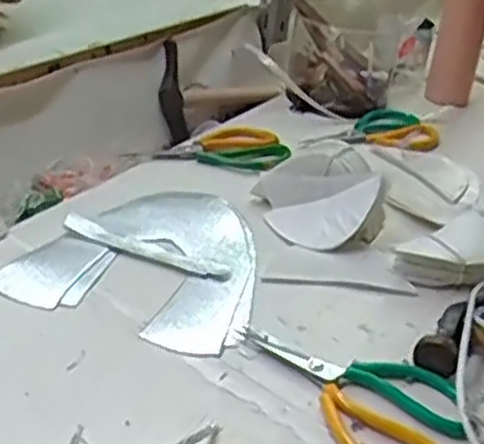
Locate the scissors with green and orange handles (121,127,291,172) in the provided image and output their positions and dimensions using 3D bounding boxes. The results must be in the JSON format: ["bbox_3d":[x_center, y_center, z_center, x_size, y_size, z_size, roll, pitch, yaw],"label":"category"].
[{"bbox_3d":[-0.035,-0.083,0.906,0.172,0.017,0.074,-1,32,-13],"label":"scissors with green and orange handles"}]

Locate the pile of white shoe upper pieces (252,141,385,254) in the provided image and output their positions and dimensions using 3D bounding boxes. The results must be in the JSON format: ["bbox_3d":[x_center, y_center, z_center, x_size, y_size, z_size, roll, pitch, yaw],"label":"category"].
[{"bbox_3d":[0.076,-0.029,0.788,0.130,0.059,0.105,10,31,5],"label":"pile of white shoe upper pieces"}]

